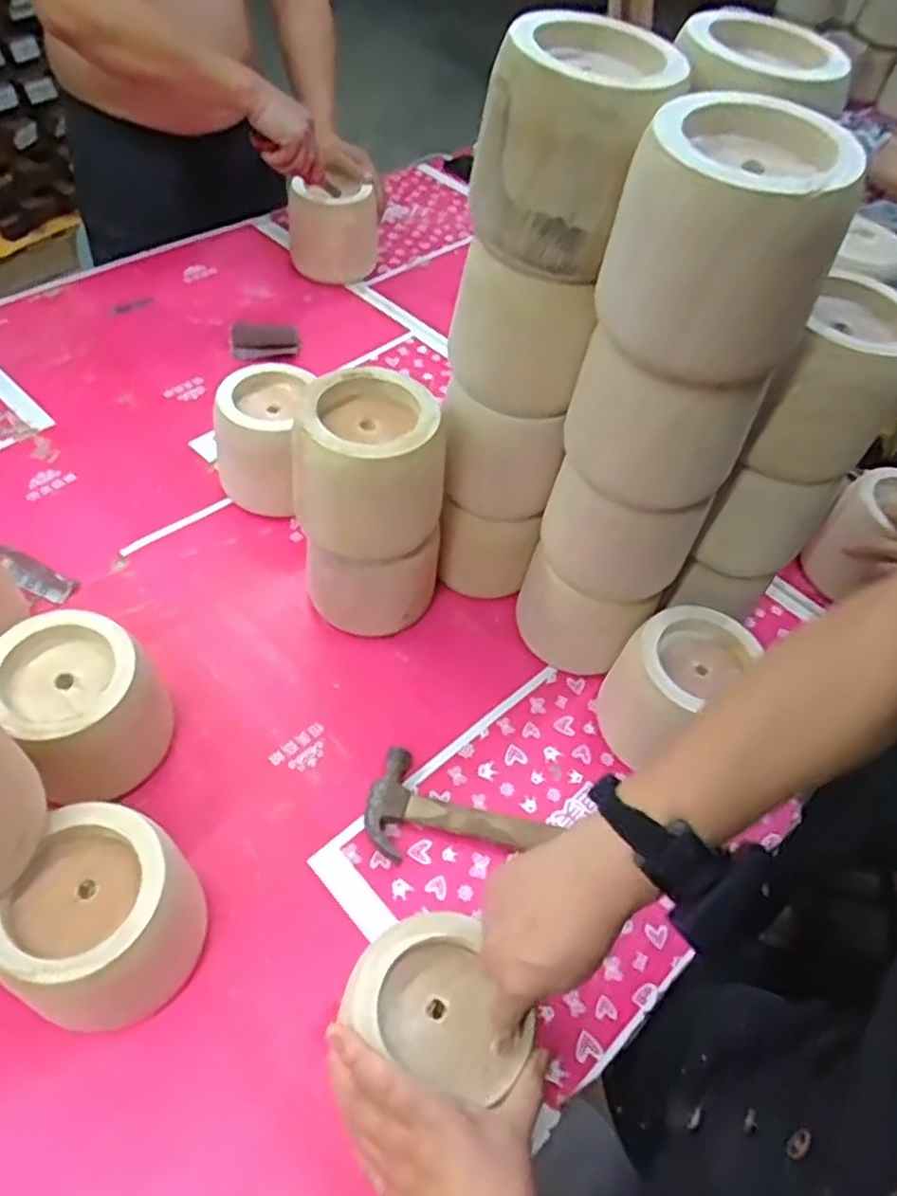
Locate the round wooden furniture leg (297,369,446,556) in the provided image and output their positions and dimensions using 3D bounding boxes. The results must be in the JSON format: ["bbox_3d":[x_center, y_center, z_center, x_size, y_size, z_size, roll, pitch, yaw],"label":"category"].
[{"bbox_3d":[-0.068,-0.121,0.690,0.126,0.119,0.116,3,52,-6],"label":"round wooden furniture leg"}]

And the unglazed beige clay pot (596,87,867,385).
[{"bbox_3d":[0.166,-0.215,0.470,0.122,0.128,0.101,18,53,8],"label":"unglazed beige clay pot"}]

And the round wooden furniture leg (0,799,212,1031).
[{"bbox_3d":[-0.246,0.243,0.564,0.114,0.135,0.133,17,52,6],"label":"round wooden furniture leg"}]

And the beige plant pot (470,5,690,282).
[{"bbox_3d":[0.086,-0.312,0.531,0.113,0.132,0.113,4,52,-5],"label":"beige plant pot"}]

